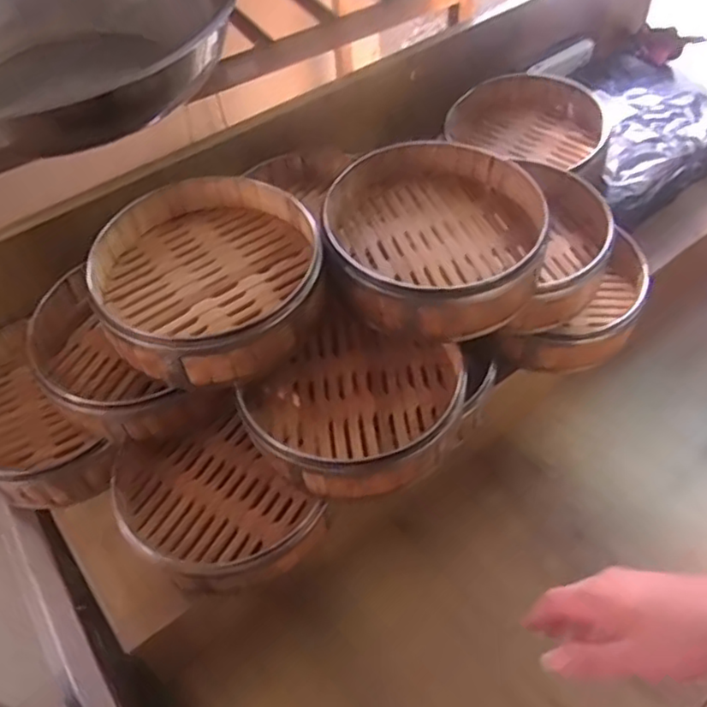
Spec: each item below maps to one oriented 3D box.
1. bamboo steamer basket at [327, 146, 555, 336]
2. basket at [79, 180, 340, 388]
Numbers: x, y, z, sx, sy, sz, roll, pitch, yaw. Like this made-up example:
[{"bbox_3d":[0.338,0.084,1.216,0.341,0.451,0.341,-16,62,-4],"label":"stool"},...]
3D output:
[{"bbox_3d":[0.078,-0.122,0.647,0.198,0.052,0.219,3,53,6],"label":"bamboo steamer basket"},{"bbox_3d":[-0.133,-0.080,0.624,0.197,0.056,0.219,-24,55,-14],"label":"basket"}]

